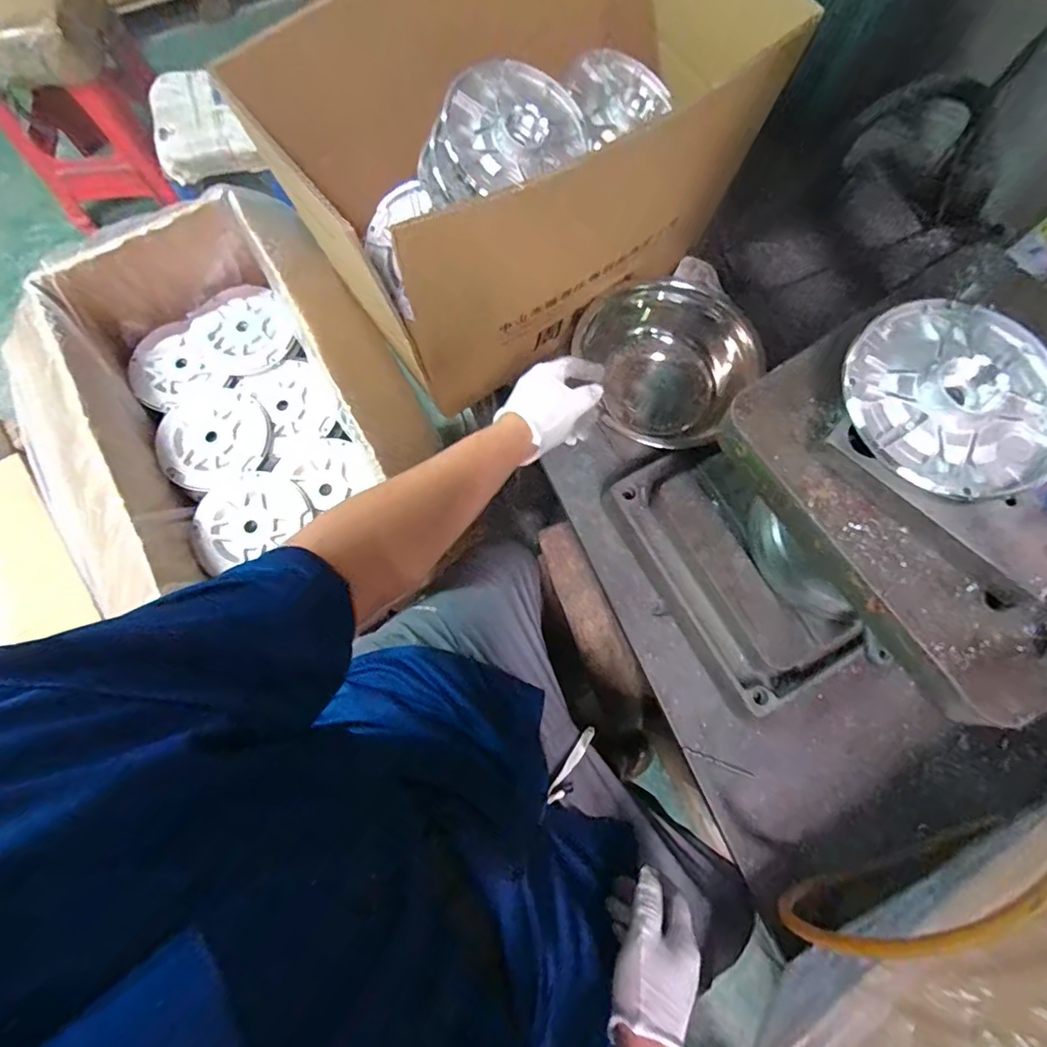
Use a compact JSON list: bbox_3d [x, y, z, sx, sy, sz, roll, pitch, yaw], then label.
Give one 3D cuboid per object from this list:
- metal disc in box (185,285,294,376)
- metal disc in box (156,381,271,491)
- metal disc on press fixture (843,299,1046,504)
[{"bbox_3d":[-0.387,-0.264,0.740,0.127,0.015,0.135,0,75,0],"label":"metal disc in box"},{"bbox_3d":[-0.396,-0.115,0.696,0.130,0.020,0.147,-19,76,-5],"label":"metal disc in box"},{"bbox_3d":[0.280,-0.084,0.345,0.130,0.019,0.135,-38,79,-10],"label":"metal disc on press fixture"}]

